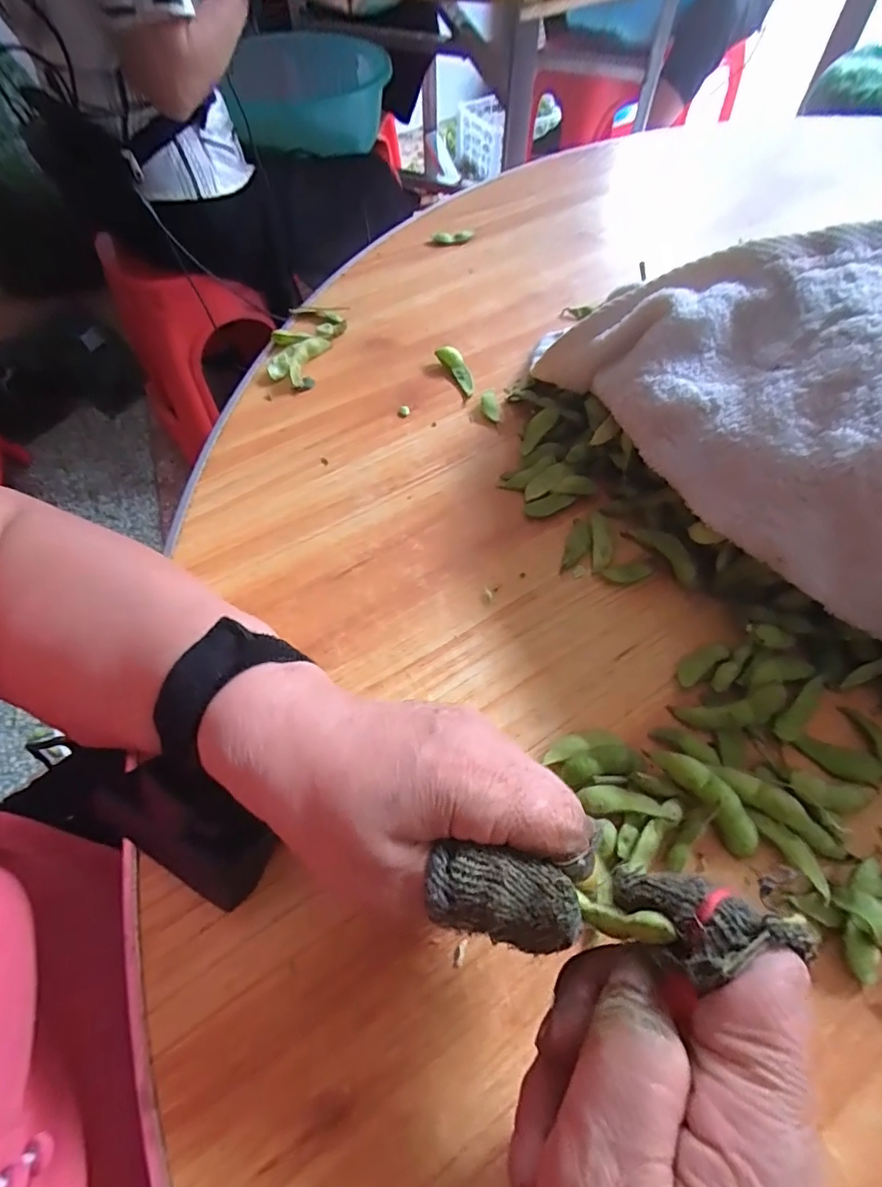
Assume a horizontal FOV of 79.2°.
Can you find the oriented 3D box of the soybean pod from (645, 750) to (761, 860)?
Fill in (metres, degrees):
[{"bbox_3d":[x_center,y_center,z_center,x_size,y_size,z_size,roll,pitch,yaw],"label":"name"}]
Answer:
[{"bbox_3d":[0.115,0.087,0.229,0.016,0.013,0.050,-31,64,-15],"label":"soybean pod"}]

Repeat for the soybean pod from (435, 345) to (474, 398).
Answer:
[{"bbox_3d":[0.012,-0.162,0.386,0.013,0.013,0.050,-26,63,-13],"label":"soybean pod"}]

